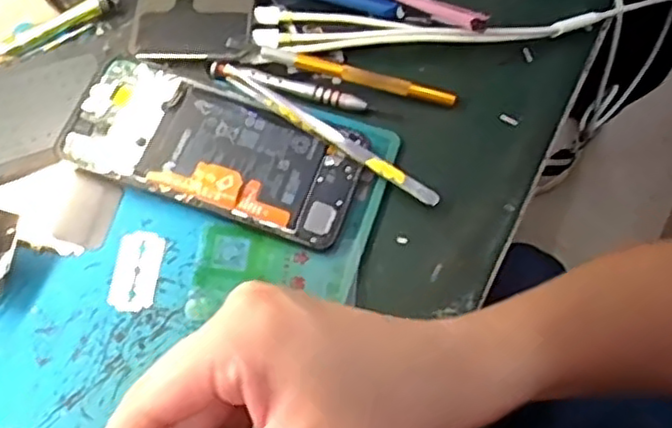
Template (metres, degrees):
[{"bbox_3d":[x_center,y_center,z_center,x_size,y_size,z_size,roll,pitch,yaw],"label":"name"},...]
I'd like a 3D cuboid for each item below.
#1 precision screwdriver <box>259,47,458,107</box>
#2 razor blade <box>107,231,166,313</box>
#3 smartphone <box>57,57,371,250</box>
[{"bbox_3d":[0.014,-0.082,0.403,0.115,0.011,0.009,13,66,5],"label":"precision screwdriver"},{"bbox_3d":[-0.105,0.029,0.359,0.024,0.004,0.043,5,66,2],"label":"razor blade"},{"bbox_3d":[-0.067,-0.038,0.378,0.160,0.013,0.072,18,67,7],"label":"smartphone"}]

